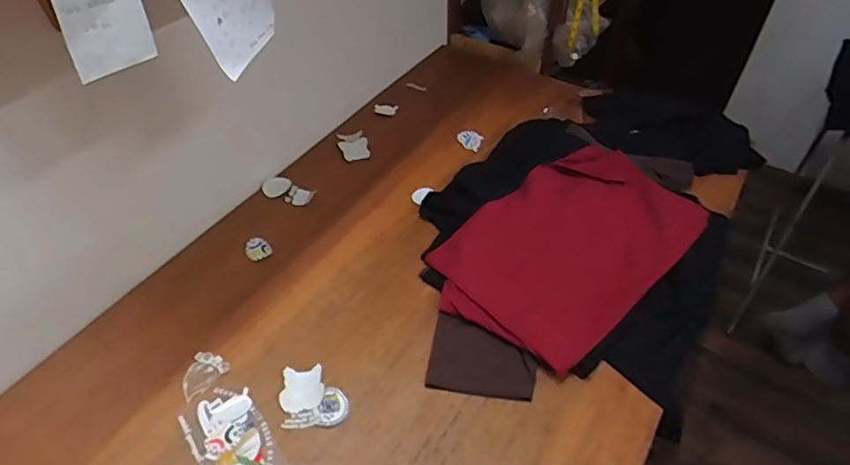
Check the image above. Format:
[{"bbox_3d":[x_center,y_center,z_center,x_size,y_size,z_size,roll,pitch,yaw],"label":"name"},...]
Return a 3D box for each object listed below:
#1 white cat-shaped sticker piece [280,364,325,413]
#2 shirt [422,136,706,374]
[{"bbox_3d":[-0.196,0.251,0.887,0.069,0.011,0.074,-3,47,-3],"label":"white cat-shaped sticker piece"},{"bbox_3d":[0.290,0.015,1.055,0.524,0.088,0.310,-34,56,-27],"label":"shirt"}]

